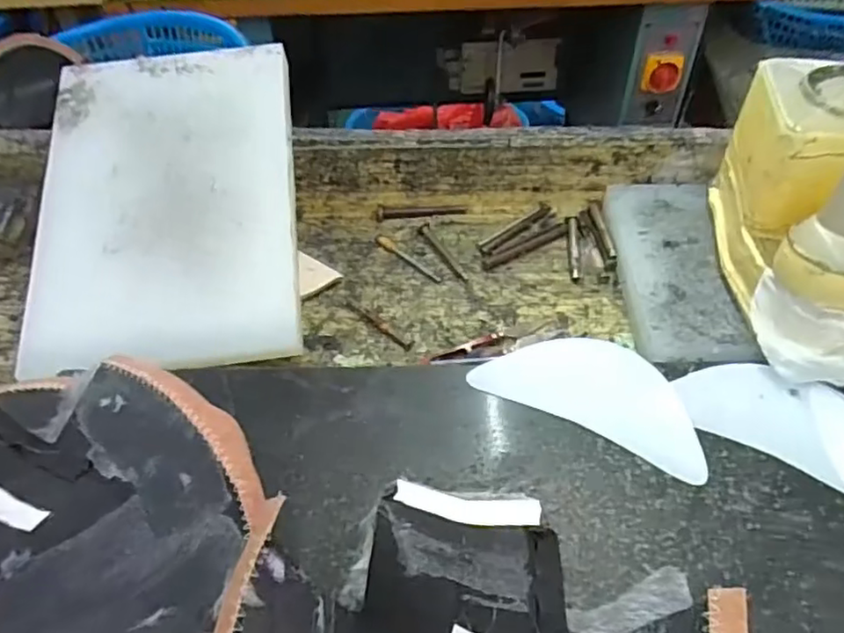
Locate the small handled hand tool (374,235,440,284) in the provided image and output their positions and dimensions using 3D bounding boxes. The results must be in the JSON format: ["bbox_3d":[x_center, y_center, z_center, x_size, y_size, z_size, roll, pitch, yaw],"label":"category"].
[{"bbox_3d":[-0.014,-0.052,0.544,0.012,0.004,0.085,-31,52,-25],"label":"small handled hand tool"}]

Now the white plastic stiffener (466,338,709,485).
[{"bbox_3d":[0.115,0.046,0.407,0.146,0.006,0.078,21,51,22],"label":"white plastic stiffener"}]

